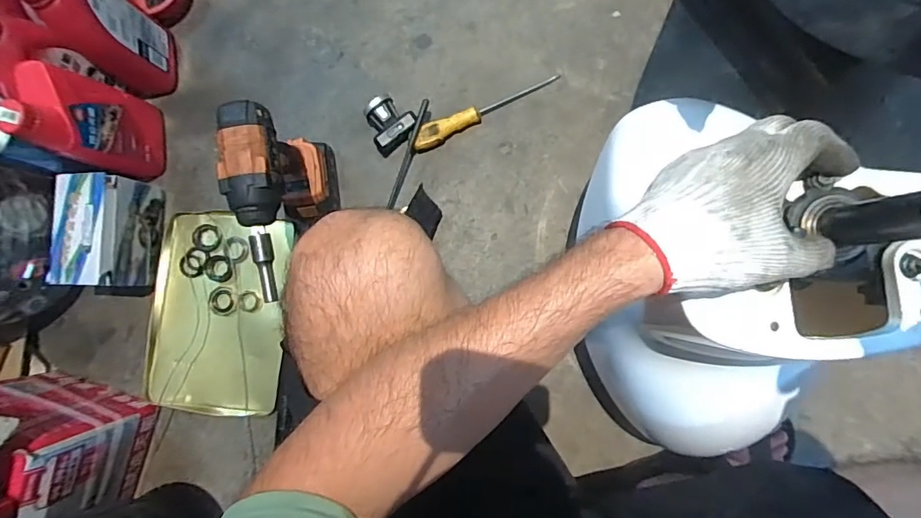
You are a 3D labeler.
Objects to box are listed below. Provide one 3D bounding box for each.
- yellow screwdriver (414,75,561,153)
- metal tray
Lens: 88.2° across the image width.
[{"bbox_3d":[0.039,-0.225,0.729,0.238,0.027,0.029,-24,85,0],"label":"yellow screwdriver"},{"bbox_3d":[-0.379,0.085,0.748,0.199,0.029,0.303,6,88,-6],"label":"metal tray"}]

